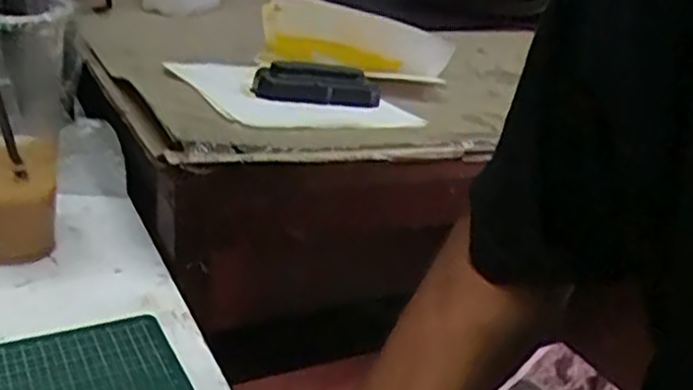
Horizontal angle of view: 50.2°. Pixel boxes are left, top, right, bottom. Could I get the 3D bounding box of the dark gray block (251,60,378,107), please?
[{"bbox_3d":[-0.025,-0.096,0.640,0.109,0.026,0.050,-1,26,-18],"label":"dark gray block"}]

